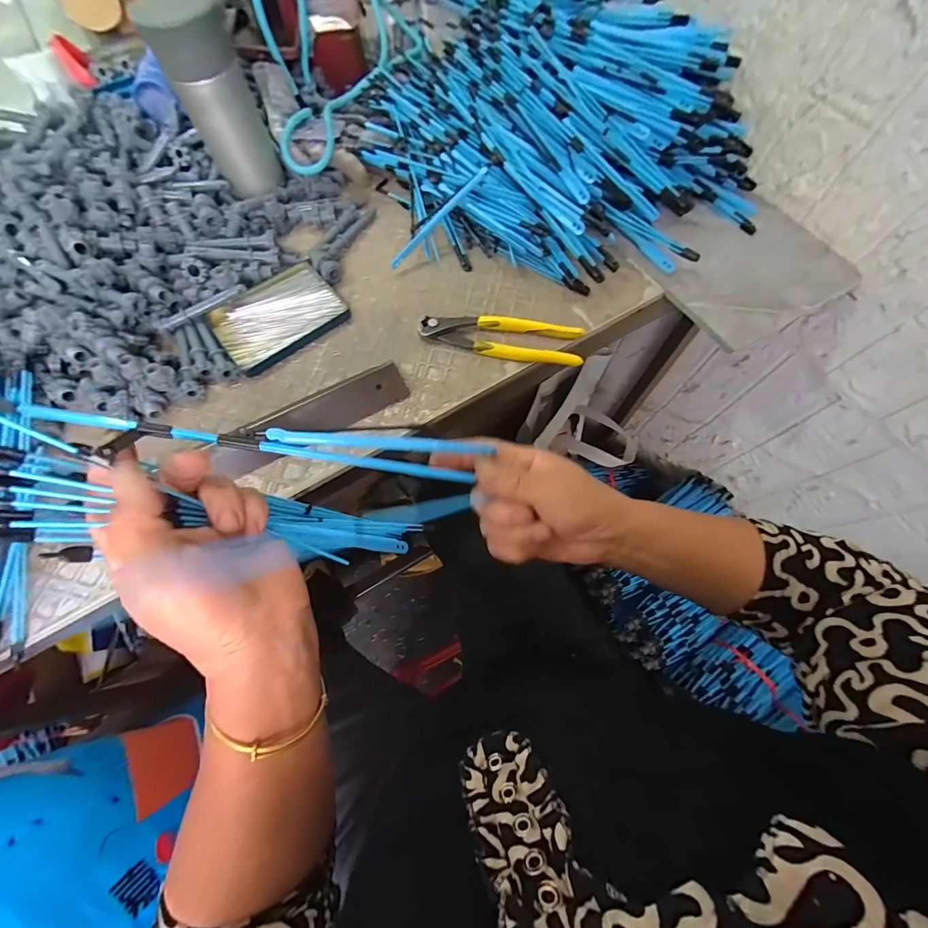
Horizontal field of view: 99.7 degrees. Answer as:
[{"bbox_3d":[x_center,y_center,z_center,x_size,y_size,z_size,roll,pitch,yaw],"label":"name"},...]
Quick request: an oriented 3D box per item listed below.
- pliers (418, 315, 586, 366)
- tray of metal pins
[{"bbox_3d":[0.037,-0.128,0.403,0.164,0.016,0.045,7,69,3],"label":"pliers"},{"bbox_3d":[-0.201,-0.161,0.425,0.126,0.014,0.098,-38,73,-13],"label":"tray of metal pins"}]

